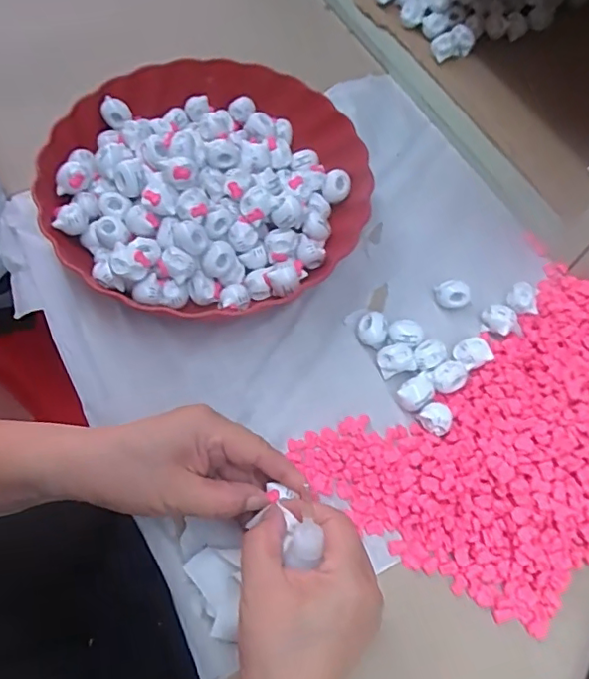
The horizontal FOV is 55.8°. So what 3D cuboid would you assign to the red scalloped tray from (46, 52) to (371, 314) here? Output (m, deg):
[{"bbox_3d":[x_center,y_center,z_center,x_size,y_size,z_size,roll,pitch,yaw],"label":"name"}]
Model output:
[{"bbox_3d":[-0.067,-0.126,0.438,0.244,0.054,0.246,1,63,-3],"label":"red scalloped tray"}]

